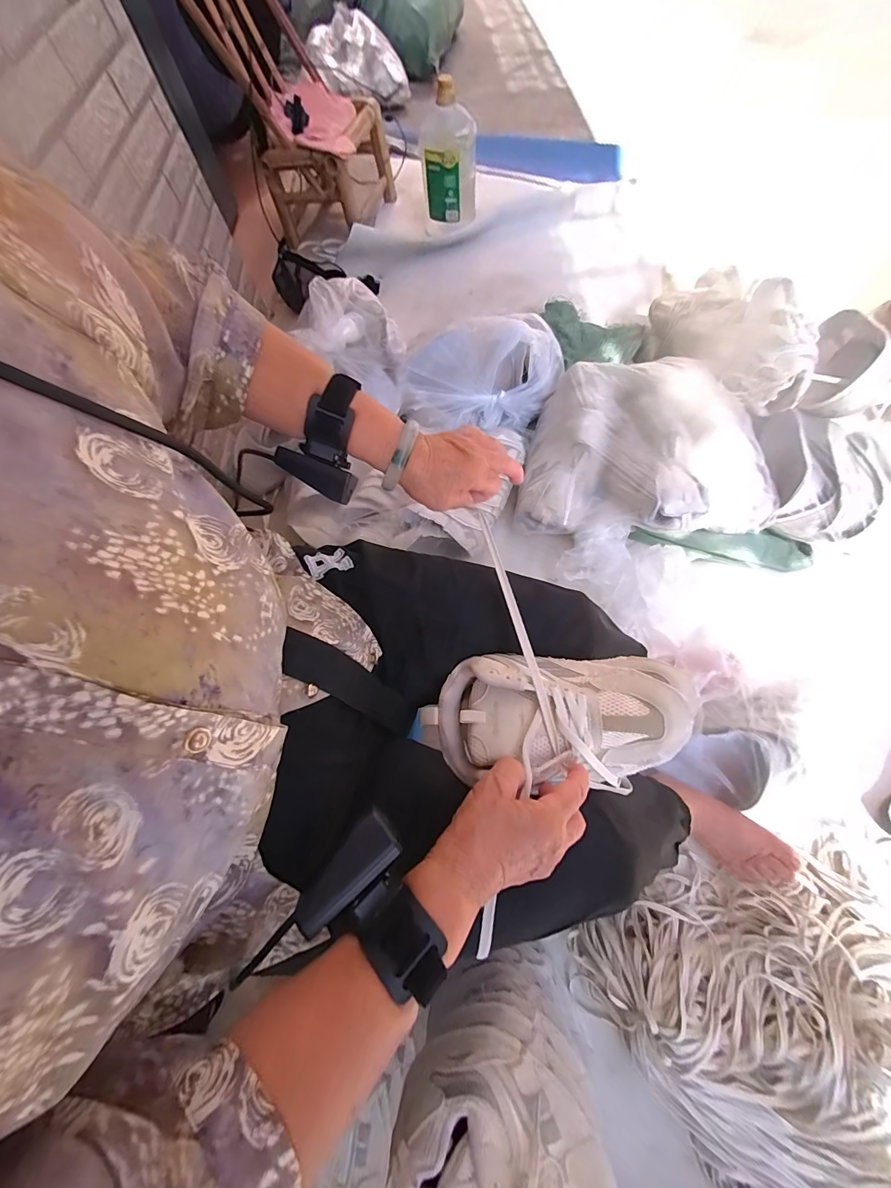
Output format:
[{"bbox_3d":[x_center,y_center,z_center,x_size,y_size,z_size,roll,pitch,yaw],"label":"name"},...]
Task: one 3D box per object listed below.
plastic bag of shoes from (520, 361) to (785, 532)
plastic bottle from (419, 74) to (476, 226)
[{"bbox_3d":[0.406,-0.275,0.806,0.471,0.163,0.325,10,68,10],"label":"plastic bag of shoes"},{"bbox_3d":[0.006,-1.337,1.258,0.173,0.304,0.208,0,67,6],"label":"plastic bottle"}]

